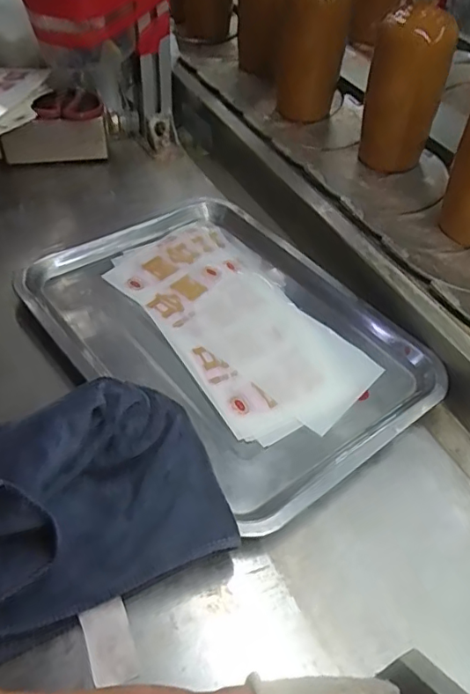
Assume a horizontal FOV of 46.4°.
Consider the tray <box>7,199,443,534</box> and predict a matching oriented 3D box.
[{"bbox_3d":[-0.005,-0.019,0.507,0.263,0.031,0.349,-34,59,-27],"label":"tray"}]

